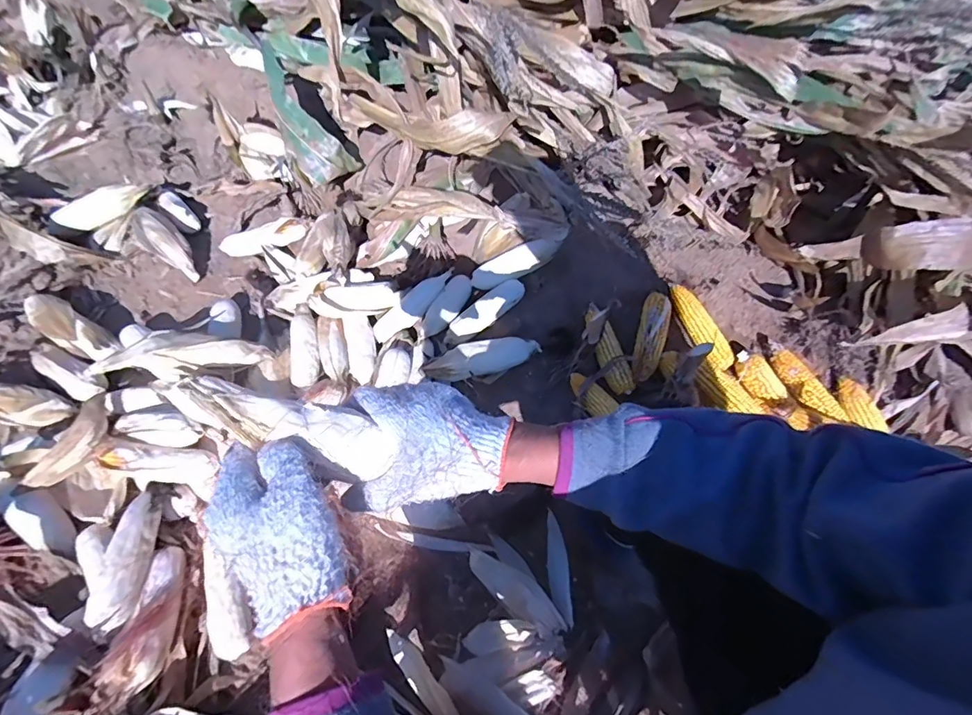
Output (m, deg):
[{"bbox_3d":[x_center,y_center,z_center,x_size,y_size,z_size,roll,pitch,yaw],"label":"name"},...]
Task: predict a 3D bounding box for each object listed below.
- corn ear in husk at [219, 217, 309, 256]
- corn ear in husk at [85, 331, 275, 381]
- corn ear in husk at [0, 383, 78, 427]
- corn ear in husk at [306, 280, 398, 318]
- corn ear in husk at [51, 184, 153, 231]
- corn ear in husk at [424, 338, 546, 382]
[{"bbox_3d":[-0.500,-0.269,1.067,0.209,0.039,0.064,-14,57,4],"label":"corn ear in husk"},{"bbox_3d":[-0.546,-0.003,0.848,0.300,0.063,0.075,-8,57,-9],"label":"corn ear in husk"},{"bbox_3d":[-0.805,0.083,0.810,0.200,0.059,0.065,6,56,0],"label":"corn ear in husk"},{"bbox_3d":[-0.264,-0.126,0.949,0.176,0.060,0.070,-8,56,-30],"label":"corn ear in husk"},{"bbox_3d":[-0.862,-0.341,1.061,0.197,0.057,0.051,-18,58,6],"label":"corn ear in husk"},{"bbox_3d":[-0.001,0.002,0.905,0.230,0.044,0.062,-14,59,-13],"label":"corn ear in husk"}]

